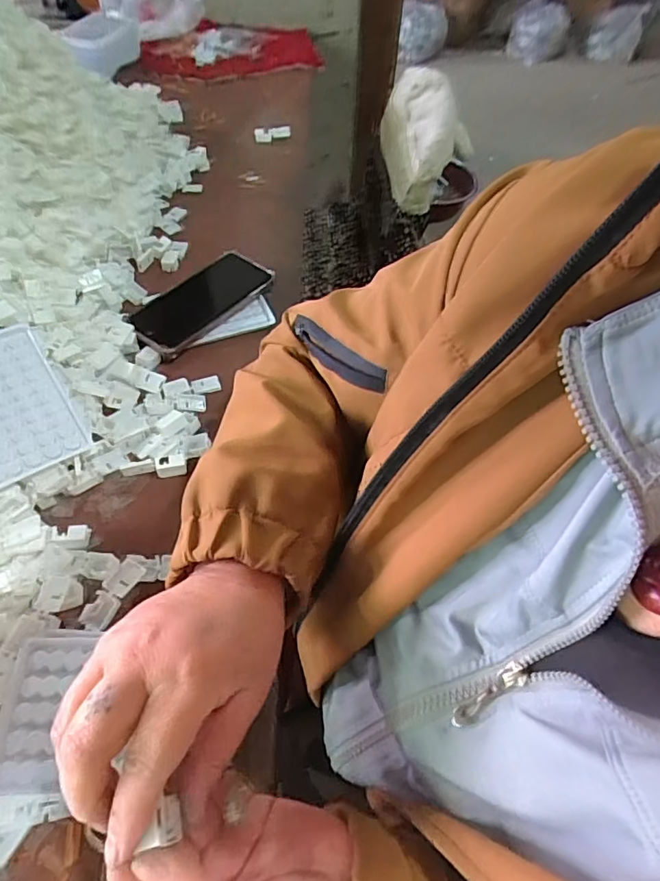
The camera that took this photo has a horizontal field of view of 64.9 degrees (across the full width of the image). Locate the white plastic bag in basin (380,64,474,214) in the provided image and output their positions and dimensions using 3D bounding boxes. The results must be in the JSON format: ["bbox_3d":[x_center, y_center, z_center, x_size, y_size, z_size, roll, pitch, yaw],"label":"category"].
[{"bbox_3d":[0.179,-0.555,0.956,0.139,0.127,0.282,-1,54,-3],"label":"white plastic bag in basin"}]

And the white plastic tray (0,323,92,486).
[{"bbox_3d":[-0.270,-0.032,0.429,0.095,0.008,0.128,-28,82,-25],"label":"white plastic tray"}]

